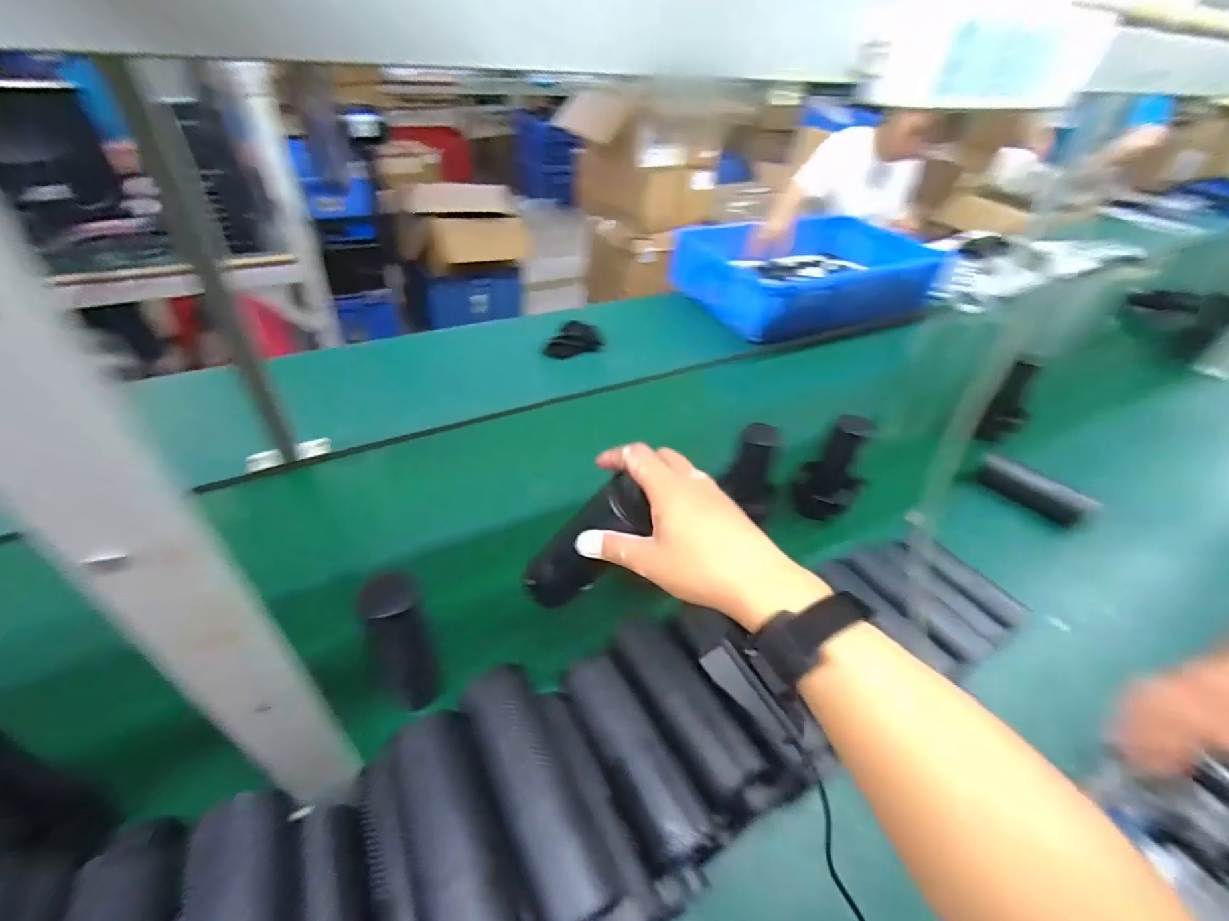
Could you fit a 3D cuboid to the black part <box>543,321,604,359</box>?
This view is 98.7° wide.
[{"bbox_3d":[-0.082,-0.254,1.136,0.093,0.025,0.139,15,42,10],"label":"black part"}]

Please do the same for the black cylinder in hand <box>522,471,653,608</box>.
[{"bbox_3d":[-0.031,0.081,0.439,0.059,0.161,0.050,24,37,-18],"label":"black cylinder in hand"}]

